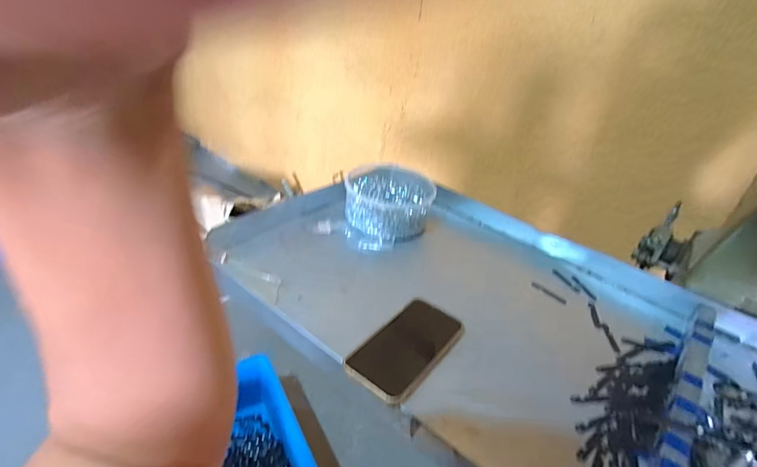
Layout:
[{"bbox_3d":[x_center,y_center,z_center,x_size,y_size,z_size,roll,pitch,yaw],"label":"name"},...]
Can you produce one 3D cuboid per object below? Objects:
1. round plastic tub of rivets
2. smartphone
[{"bbox_3d":[0.017,-0.060,0.713,0.142,0.061,0.170,5,33,-4],"label":"round plastic tub of rivets"},{"bbox_3d":[0.032,0.127,0.464,0.077,0.014,0.147,26,37,26],"label":"smartphone"}]

